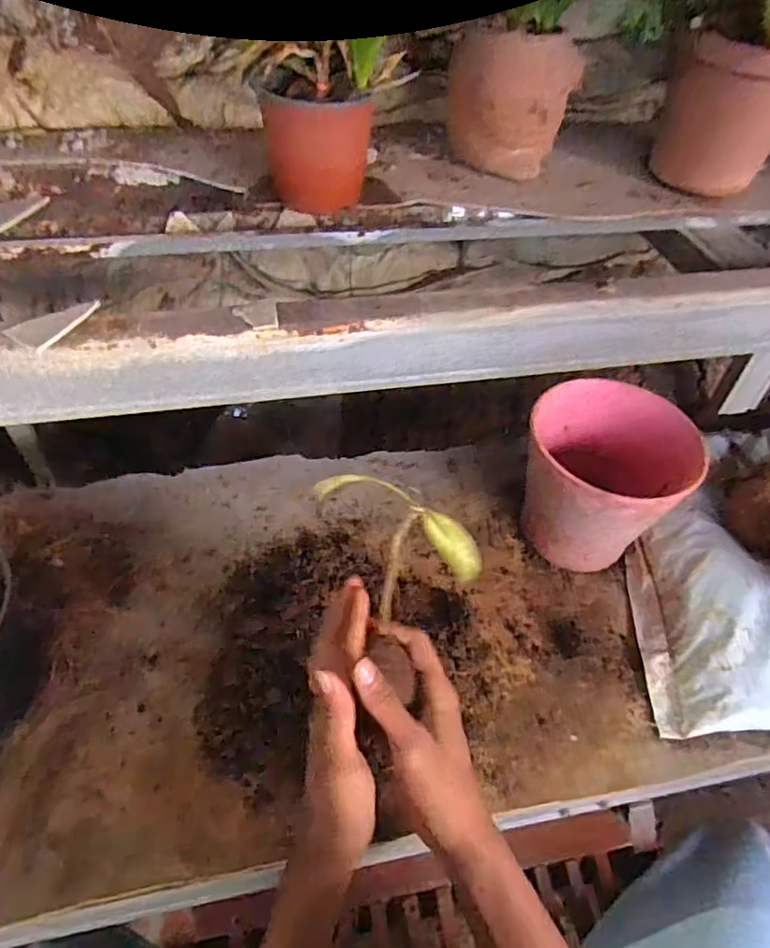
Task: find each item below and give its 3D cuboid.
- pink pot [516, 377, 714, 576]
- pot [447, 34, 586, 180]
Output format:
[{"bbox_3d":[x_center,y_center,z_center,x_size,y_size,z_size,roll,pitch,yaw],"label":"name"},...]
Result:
[{"bbox_3d":[0.214,0.009,0.589,0.139,0.145,0.163,21,52,14],"label":"pink pot"},{"bbox_3d":[0.128,-0.391,0.615,0.100,0.118,0.104,-35,60,-28],"label":"pot"}]

